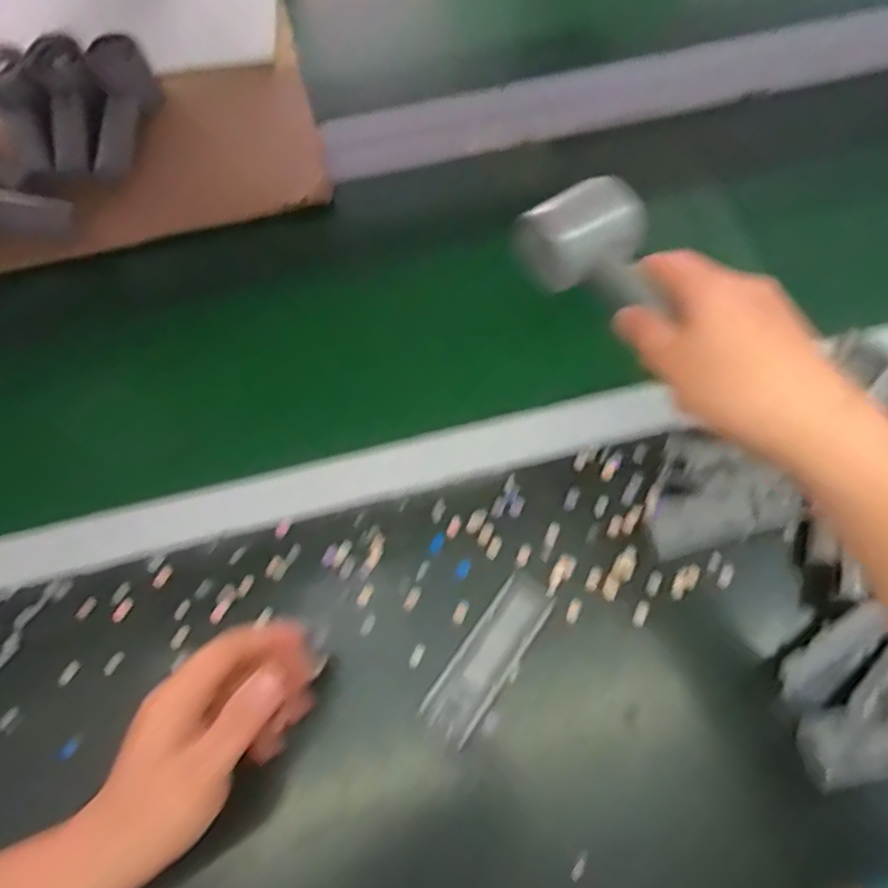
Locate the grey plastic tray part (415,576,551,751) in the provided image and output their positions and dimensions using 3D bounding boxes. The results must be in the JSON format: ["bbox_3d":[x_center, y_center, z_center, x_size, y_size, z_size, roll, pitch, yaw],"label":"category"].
[{"bbox_3d":[0.030,0.138,0.412,0.035,0.012,0.111,34,71,17],"label":"grey plastic tray part"}]

